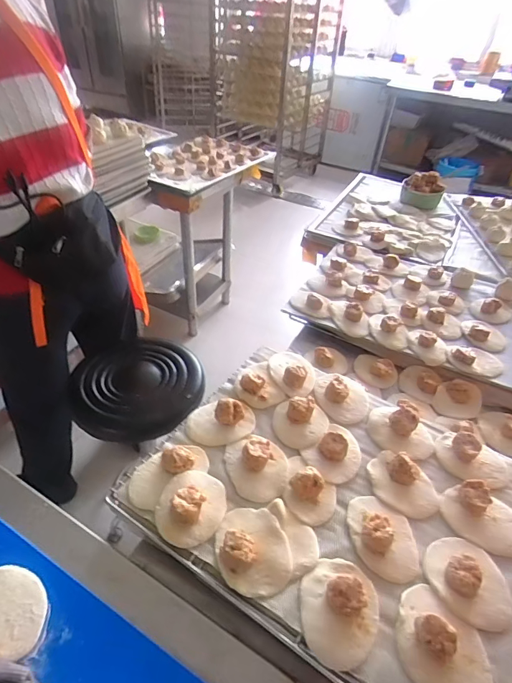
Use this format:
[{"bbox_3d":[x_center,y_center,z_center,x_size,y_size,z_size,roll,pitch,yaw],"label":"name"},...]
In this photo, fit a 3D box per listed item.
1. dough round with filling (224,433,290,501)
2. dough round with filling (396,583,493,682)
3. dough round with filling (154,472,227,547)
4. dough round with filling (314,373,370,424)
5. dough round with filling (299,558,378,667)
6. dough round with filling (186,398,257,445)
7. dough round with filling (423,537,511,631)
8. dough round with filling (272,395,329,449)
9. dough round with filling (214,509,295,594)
[{"bbox_3d":[0.000,0.172,0.584,0.092,0.032,0.095,3,42,-3],"label":"dough round with filling"},{"bbox_3d":[0.199,0.322,0.429,0.087,0.036,0.105,-30,53,-33],"label":"dough round with filling"},{"bbox_3d":[-0.084,0.209,0.530,0.084,0.033,0.098,17,43,12],"label":"dough round with filling"},{"bbox_3d":[0.146,0.088,0.692,0.096,0.037,0.088,3,42,-3],"label":"dough round with filling"},{"bbox_3d":[0.094,0.295,0.455,0.086,0.034,0.102,11,42,5],"label":"dough round with filling"},{"bbox_3d":[-0.054,0.118,0.639,0.110,0.036,0.078,-4,43,-11],"label":"dough round with filling"},{"bbox_3d":[0.256,0.280,0.483,0.089,0.031,0.099,-15,46,-22],"label":"dough round with filling"},{"bbox_3d":[0.070,0.124,0.645,0.085,0.036,0.083,3,42,-3],"label":"dough round with filling"},{"bbox_3d":[-0.004,0.247,0.496,0.087,0.025,0.100,-5,43,-12],"label":"dough round with filling"}]

